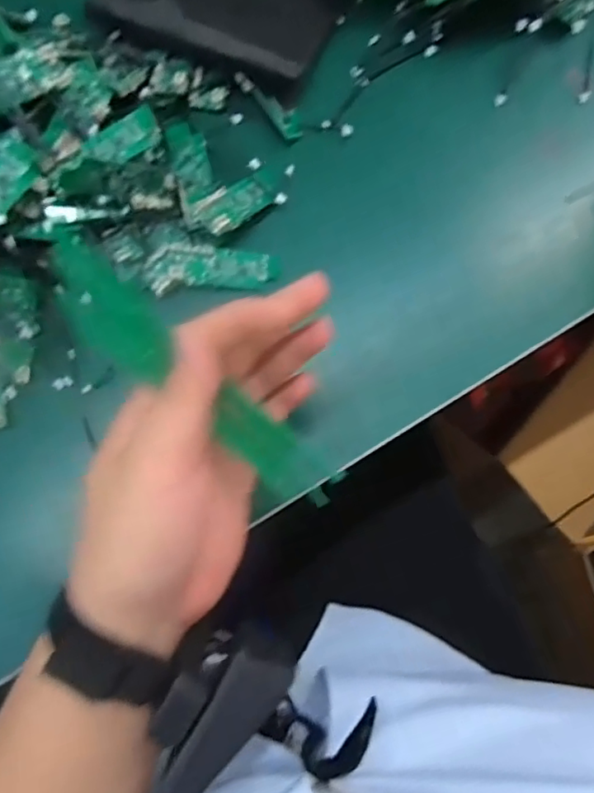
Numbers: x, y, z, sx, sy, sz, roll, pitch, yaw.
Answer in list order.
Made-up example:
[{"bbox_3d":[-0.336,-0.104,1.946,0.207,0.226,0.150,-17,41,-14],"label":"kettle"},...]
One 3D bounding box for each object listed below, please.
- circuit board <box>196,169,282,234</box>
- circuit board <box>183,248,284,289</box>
[{"bbox_3d":[-0.035,-0.122,0.354,0.023,0.012,0.064,38,55,9],"label":"circuit board"},{"bbox_3d":[-0.040,-0.080,0.354,0.057,0.011,0.022,-2,75,-1],"label":"circuit board"}]

